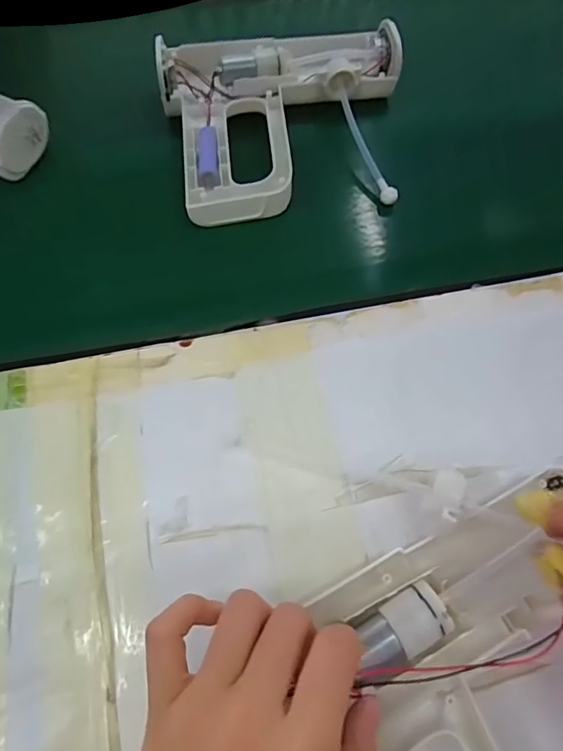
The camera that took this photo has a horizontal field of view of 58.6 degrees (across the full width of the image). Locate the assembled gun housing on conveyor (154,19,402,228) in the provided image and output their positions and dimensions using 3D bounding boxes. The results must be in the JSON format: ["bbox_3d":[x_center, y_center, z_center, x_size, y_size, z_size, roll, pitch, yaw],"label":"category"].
[{"bbox_3d":[0.010,-0.228,0.429,0.209,0.041,0.188,-13,66,-8],"label":"assembled gun housing on conveyor"}]

